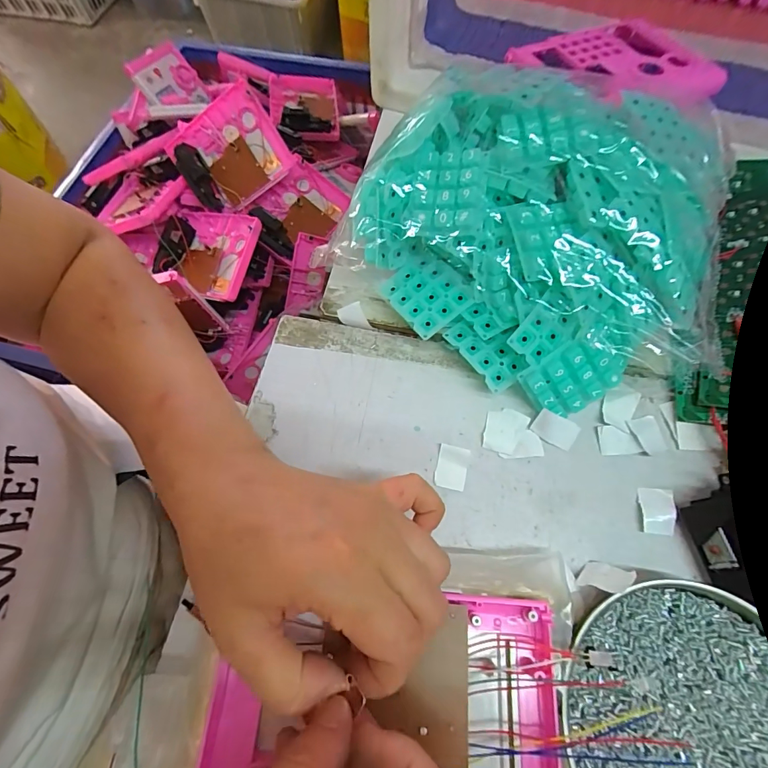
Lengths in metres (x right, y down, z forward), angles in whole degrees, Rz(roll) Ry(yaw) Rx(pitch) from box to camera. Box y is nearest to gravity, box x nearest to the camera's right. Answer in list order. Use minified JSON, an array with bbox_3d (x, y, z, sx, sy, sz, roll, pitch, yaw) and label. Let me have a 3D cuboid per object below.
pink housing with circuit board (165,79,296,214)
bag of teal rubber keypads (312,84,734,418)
[{"bbox_3d":[-0.231,-0.351,0.624,0.157,0.030,0.144,-37,100,10],"label":"pink housing with circuit board"},{"bbox_3d":[0.119,-0.113,0.288,0.246,0.087,0.228,40,73,17],"label":"bag of teal rubber keypads"}]

